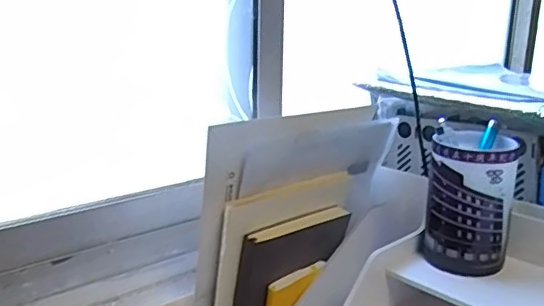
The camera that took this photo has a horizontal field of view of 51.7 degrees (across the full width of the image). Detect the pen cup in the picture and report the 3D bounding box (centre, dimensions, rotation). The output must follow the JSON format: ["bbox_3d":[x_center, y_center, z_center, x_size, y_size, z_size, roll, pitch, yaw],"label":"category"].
[{"bbox_3d":[0.195,0.047,0.559,0.081,0.127,0.078,4,16,13],"label":"pen cup"}]

